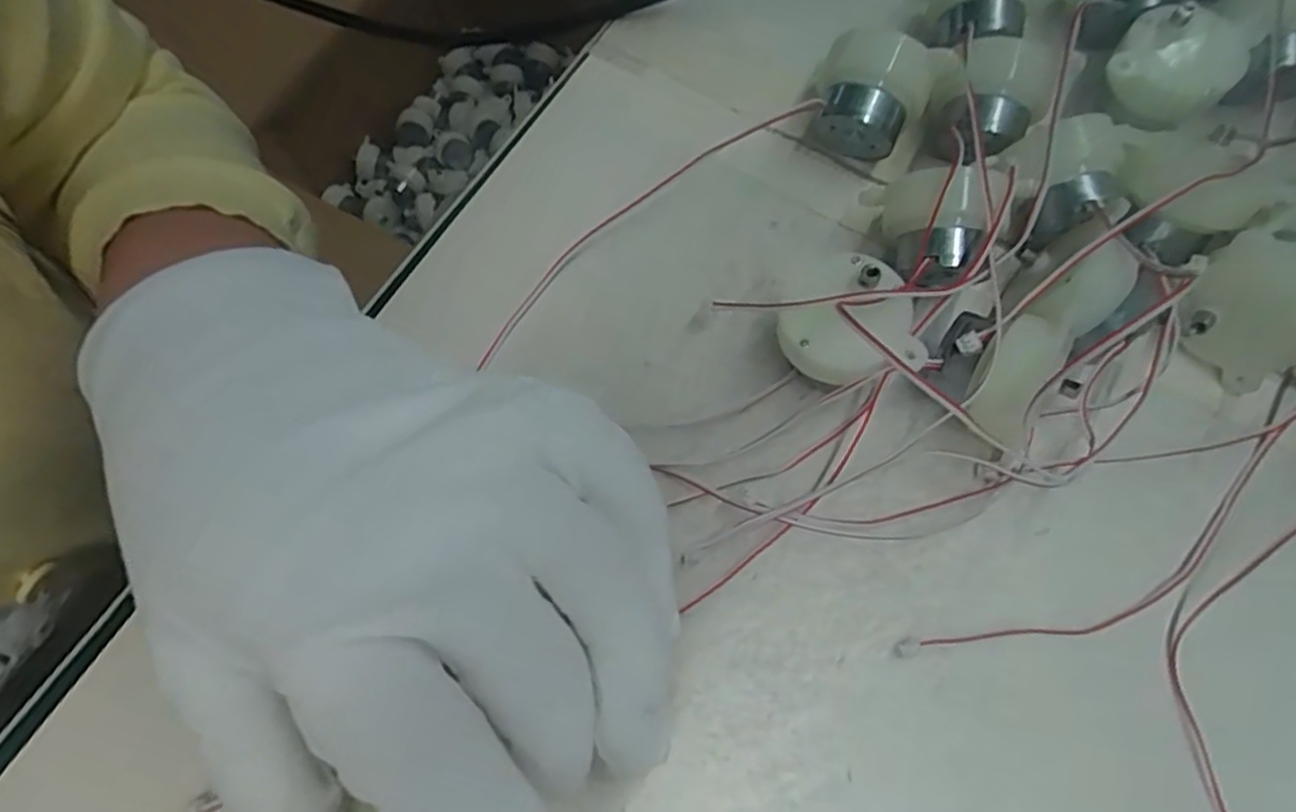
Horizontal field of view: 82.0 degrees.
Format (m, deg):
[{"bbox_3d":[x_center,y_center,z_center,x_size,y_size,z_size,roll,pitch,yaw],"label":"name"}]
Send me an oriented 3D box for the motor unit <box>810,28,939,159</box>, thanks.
[{"bbox_3d":[0.064,-0.089,0.220,0.030,0.031,0.024,18,71,8],"label":"motor unit"}]

